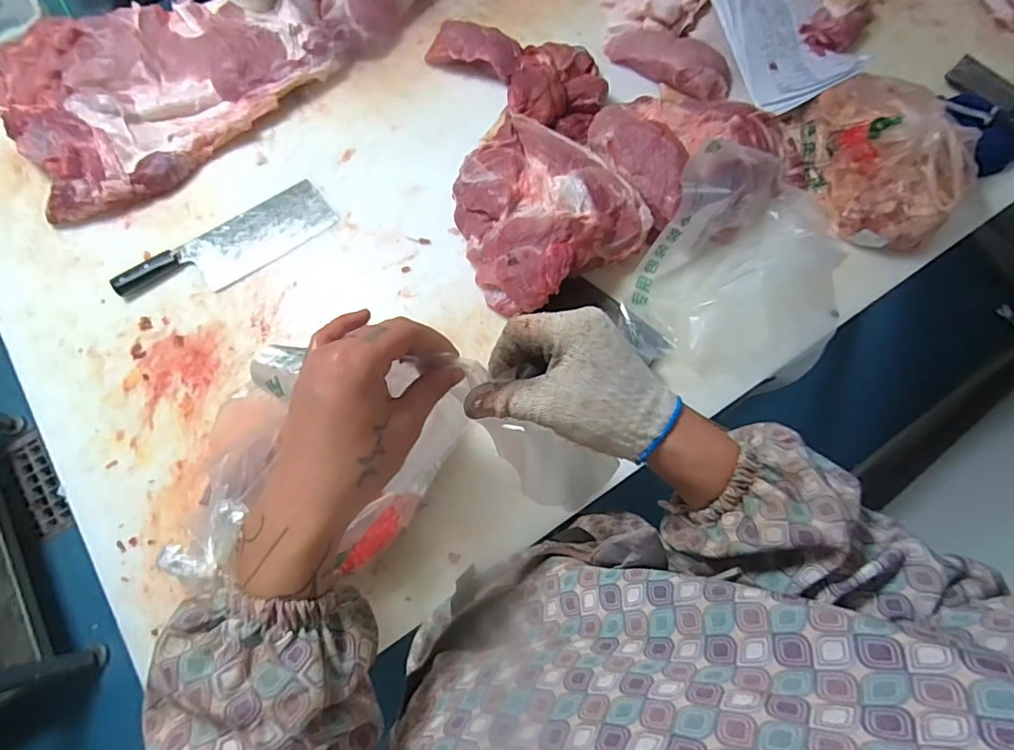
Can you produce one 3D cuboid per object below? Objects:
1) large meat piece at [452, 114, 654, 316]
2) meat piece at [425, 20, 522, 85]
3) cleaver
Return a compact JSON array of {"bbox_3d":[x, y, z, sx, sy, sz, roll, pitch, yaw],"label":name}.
[{"bbox_3d":[0.051,-0.262,0.839,0.265,0.102,0.282,0,72,-1],"label":"large meat piece"},{"bbox_3d":[-0.051,-0.581,0.974,0.186,0.052,0.084,20,72,7],"label":"meat piece"},{"bbox_3d":[-0.441,-0.203,0.858,0.332,0.022,0.106,-36,74,-12],"label":"cleaver"}]

